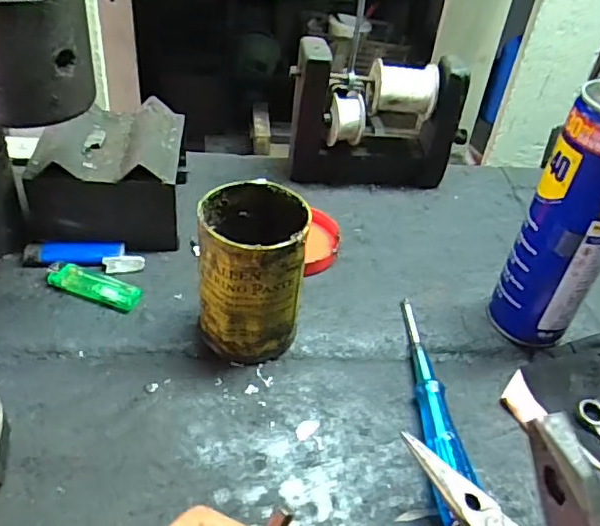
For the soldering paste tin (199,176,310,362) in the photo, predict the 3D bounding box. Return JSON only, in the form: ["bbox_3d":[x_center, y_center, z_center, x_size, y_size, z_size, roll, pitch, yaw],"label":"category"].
[{"bbox_3d":[-0.035,0.010,0.420,0.071,0.116,0.071,4,39,-3],"label":"soldering paste tin"}]

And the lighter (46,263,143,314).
[{"bbox_3d":[-0.167,0.019,0.467,0.078,0.012,0.024,16,40,11],"label":"lighter"}]

